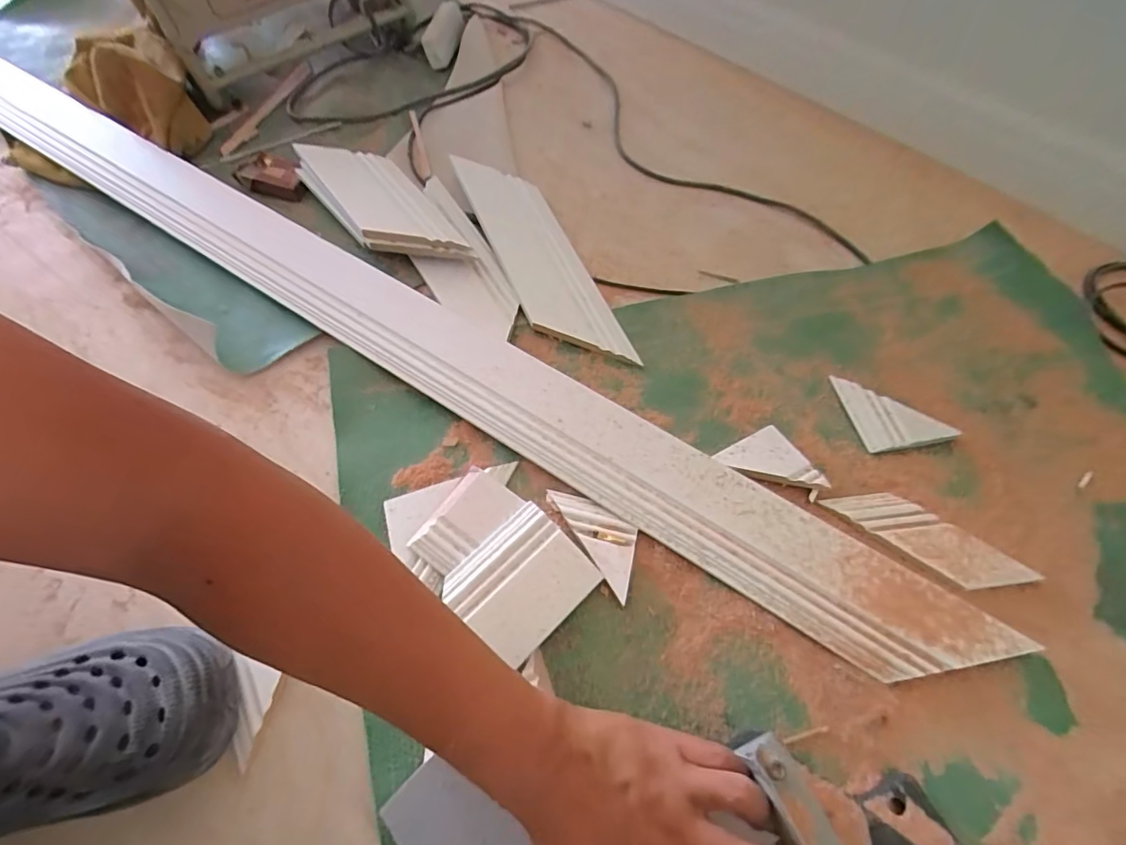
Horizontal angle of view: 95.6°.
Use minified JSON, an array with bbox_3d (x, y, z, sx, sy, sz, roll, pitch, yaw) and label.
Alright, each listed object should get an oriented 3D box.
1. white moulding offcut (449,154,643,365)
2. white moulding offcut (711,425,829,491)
[{"bbox_3d":[-0.032,-0.221,0.661,0.100,0.027,0.382,-21,64,-11],"label":"white moulding offcut"},{"bbox_3d":[0.209,0.048,0.516,0.075,0.020,0.078,-25,65,-13],"label":"white moulding offcut"}]

